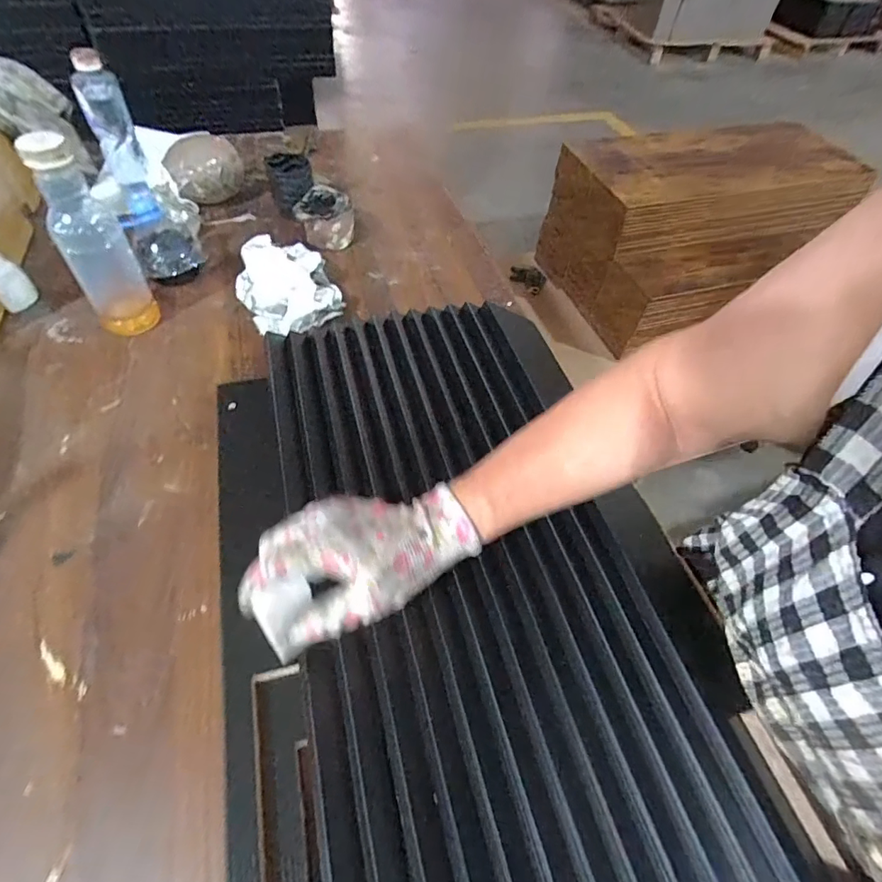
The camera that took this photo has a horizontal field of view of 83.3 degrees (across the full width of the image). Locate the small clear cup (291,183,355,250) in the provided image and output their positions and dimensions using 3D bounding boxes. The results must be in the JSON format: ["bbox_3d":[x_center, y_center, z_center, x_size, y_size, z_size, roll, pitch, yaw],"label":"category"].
[{"bbox_3d":[-0.170,-0.327,0.732,0.085,0.056,0.081,-6,53,-10],"label":"small clear cup"}]

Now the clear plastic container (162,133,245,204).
[{"bbox_3d":[-0.362,-0.417,0.767,0.106,0.087,0.078,-15,55,-15],"label":"clear plastic container"}]

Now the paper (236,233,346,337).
[{"bbox_3d":[-0.200,-0.202,0.644,0.115,0.056,0.179,-18,56,-17],"label":"paper"}]

